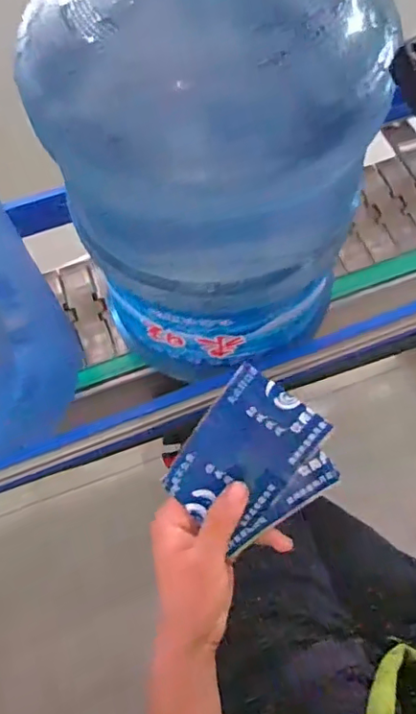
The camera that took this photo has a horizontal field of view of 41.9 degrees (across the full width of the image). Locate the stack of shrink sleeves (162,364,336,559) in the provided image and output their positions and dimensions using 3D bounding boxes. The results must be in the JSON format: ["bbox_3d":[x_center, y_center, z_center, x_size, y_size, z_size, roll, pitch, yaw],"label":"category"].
[{"bbox_3d":[0.035,0.074,0.379,0.097,0.011,0.104,36,98,-8],"label":"stack of shrink sleeves"}]

